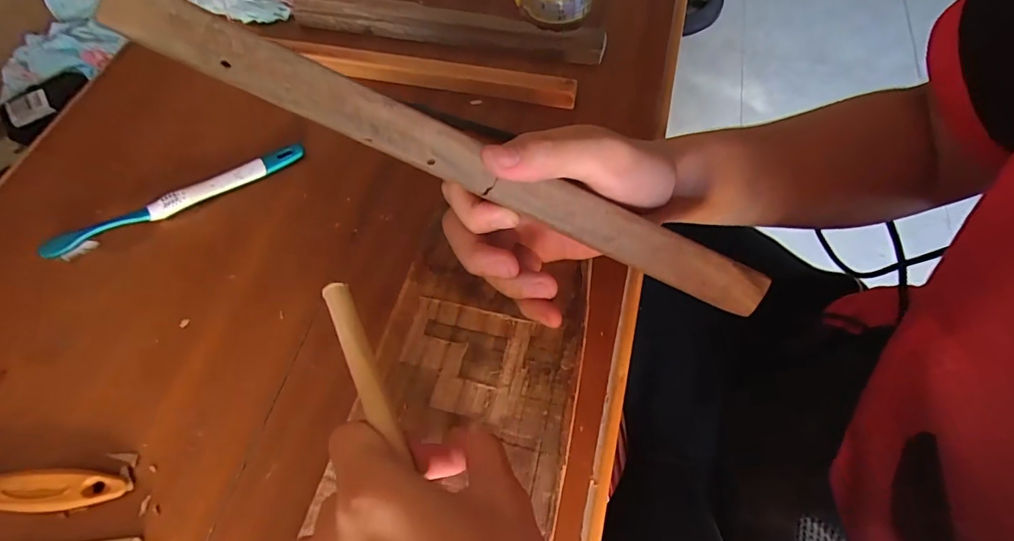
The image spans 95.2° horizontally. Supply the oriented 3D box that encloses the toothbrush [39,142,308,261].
[{"bbox_3d":[-0.244,-0.054,0.348,0.185,0.014,0.016,-26,67,-12],"label":"toothbrush"}]

